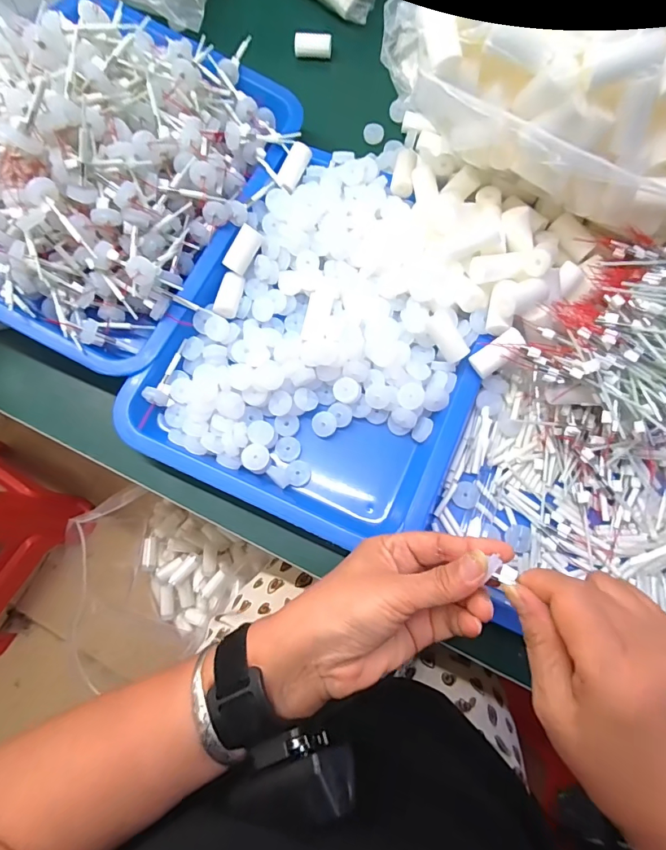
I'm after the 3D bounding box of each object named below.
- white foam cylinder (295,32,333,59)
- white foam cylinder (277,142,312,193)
[{"bbox_3d":[-0.022,-0.428,0.489,0.042,0.017,0.020,-4,74,0],"label":"white foam cylinder"},{"bbox_3d":[-0.037,-0.240,0.403,0.020,0.014,0.046,23,76,7],"label":"white foam cylinder"}]

